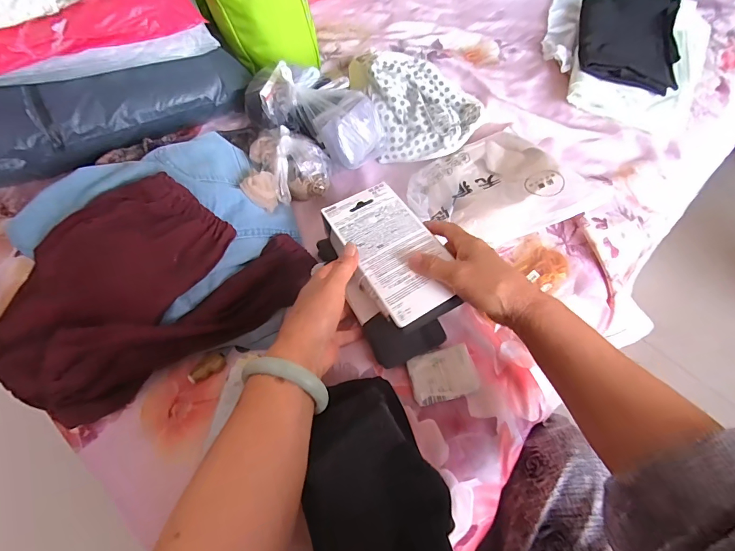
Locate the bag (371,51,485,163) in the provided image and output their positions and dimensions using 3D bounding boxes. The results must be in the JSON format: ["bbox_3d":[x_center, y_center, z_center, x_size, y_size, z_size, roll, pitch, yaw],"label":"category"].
[{"bbox_3d":[0.093,-0.267,0.592,0.174,0.066,0.174,1,66,0],"label":"bag"}]

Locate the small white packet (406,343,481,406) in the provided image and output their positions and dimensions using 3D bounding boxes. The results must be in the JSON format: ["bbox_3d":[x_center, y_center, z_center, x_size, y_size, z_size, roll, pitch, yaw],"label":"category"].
[{"bbox_3d":[0.087,0.115,0.439,0.073,0.018,0.056,-12,66,-6],"label":"small white packet"}]

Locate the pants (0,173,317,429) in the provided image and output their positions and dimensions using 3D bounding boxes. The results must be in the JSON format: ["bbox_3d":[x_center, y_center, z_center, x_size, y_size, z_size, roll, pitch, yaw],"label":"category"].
[{"bbox_3d":[-0.256,0.013,0.431,0.364,0.091,0.187,-30,69,-13],"label":"pants"}]

